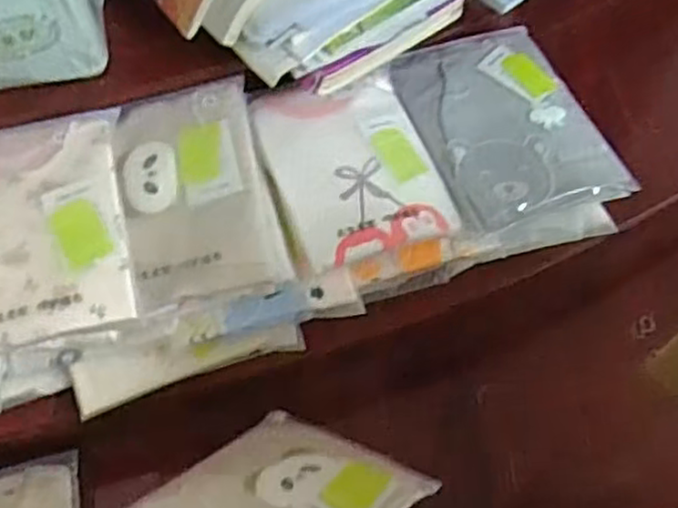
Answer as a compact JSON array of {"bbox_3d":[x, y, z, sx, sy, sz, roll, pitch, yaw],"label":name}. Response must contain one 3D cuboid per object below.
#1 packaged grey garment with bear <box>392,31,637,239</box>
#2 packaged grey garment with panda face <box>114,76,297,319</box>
[{"bbox_3d":[0.191,-0.156,0.833,0.197,0.022,0.252,-18,64,-9],"label":"packaged grey garment with bear"},{"bbox_3d":[-0.147,-0.067,0.732,0.152,0.030,0.228,-15,63,-7],"label":"packaged grey garment with panda face"}]

